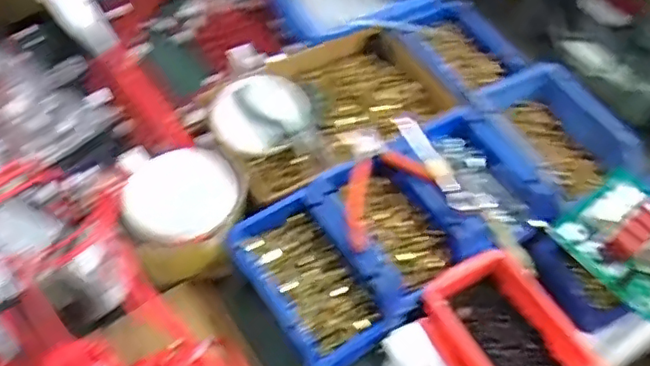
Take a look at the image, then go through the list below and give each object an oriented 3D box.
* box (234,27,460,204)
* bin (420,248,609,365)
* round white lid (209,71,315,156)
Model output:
[{"bbox_3d":[-0.001,-0.089,0.713,0.270,0.058,0.182,-28,62,-18],"label":"box"},{"bbox_3d":[0.172,0.149,0.565,0.110,0.046,0.154,-27,61,-18],"label":"bin"},{"bbox_3d":[-0.075,-0.081,0.683,0.109,0.020,0.097,3,73,-6],"label":"round white lid"}]

